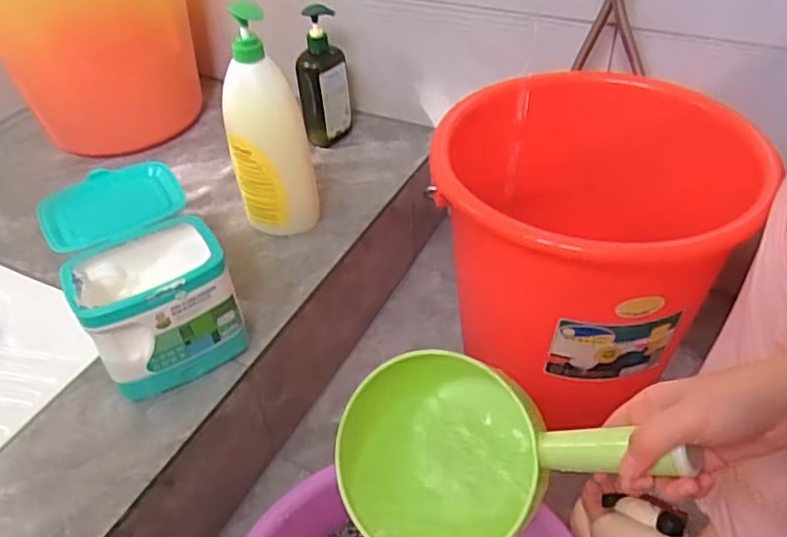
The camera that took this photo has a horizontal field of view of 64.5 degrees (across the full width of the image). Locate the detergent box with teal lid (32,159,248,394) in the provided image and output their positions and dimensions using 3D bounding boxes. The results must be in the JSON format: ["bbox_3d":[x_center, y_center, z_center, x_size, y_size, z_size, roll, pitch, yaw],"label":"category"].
[{"bbox_3d":[-0.266,0.009,0.669,0.135,0.143,0.199,-24,46,-22],"label":"detergent box with teal lid"}]

